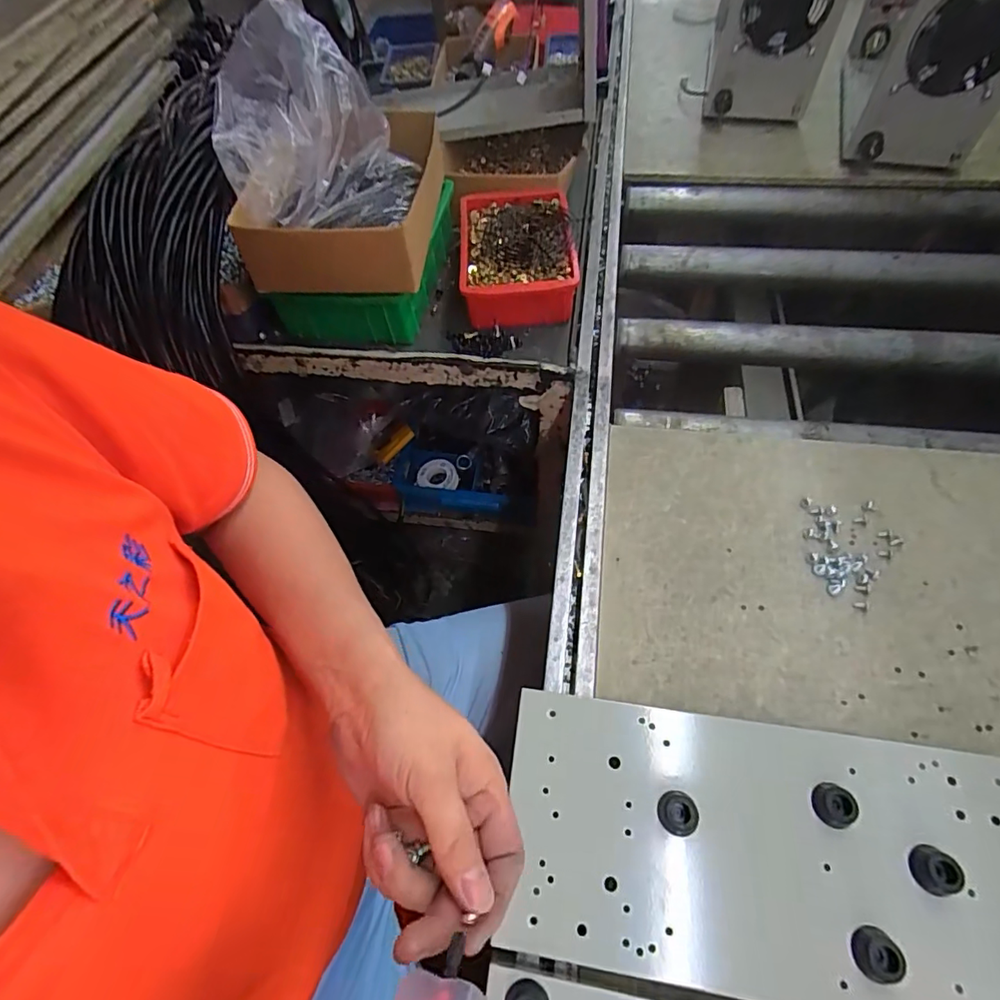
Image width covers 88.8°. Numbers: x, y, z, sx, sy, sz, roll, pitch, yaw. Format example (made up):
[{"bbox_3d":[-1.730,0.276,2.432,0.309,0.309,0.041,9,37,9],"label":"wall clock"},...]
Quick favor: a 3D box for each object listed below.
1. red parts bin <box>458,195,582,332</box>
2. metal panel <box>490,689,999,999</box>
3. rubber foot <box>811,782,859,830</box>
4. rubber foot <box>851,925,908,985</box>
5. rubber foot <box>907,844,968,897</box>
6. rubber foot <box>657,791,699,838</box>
[{"bbox_3d":[0.020,-0.295,0.633,0.135,0.064,0.205,-3,59,3],"label":"red parts bin"},{"bbox_3d":[0.176,0.220,0.319,0.336,0.018,0.145,7,58,6],"label":"metal panel"},{"bbox_3d":[0.212,0.193,0.323,0.021,0.014,0.024,6,60,9],"label":"rubber foot"},{"bbox_3d":[0.212,0.255,0.287,0.021,0.013,0.023,-2,59,4],"label":"rubber foot"},{"bbox_3d":[0.259,0.220,0.304,0.019,0.016,0.024,3,60,7],"label":"rubber foot"},{"bbox_3d":[0.114,0.201,0.329,0.023,0.014,0.025,-2,59,4],"label":"rubber foot"}]

